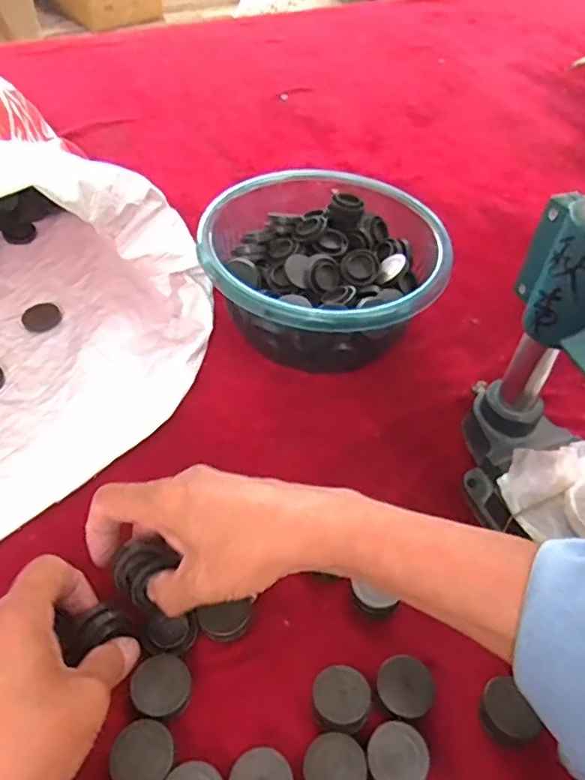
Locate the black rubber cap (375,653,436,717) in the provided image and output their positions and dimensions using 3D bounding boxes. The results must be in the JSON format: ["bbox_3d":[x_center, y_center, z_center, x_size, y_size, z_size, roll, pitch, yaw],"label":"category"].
[{"bbox_3d":[0.066,0.174,0.348,0.033,0.010,0.034,2,48,-2],"label":"black rubber cap"}]

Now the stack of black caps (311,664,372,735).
[{"bbox_3d":[0.028,0.177,0.341,0.032,0.023,0.035,17,49,11],"label":"stack of black caps"}]

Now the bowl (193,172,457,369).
[{"bbox_3d":[0.026,-0.102,0.536,0.203,0.093,0.193,2,48,-2],"label":"bowl"}]

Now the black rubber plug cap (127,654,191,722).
[{"bbox_3d":[-0.075,0.171,0.340,0.032,0.017,0.032,2,48,-2],"label":"black rubber plug cap"}]

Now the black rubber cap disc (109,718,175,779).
[{"bbox_3d":[-0.079,0.196,0.316,0.033,0.015,0.032,2,48,-2],"label":"black rubber cap disc"}]

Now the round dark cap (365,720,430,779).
[{"bbox_3d":[0.057,0.201,0.324,0.033,0.016,0.032,2,48,-2],"label":"round dark cap"}]

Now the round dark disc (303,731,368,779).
[{"bbox_3d":[0.022,0.204,0.318,0.032,0.017,0.032,2,48,-2],"label":"round dark disc"}]

